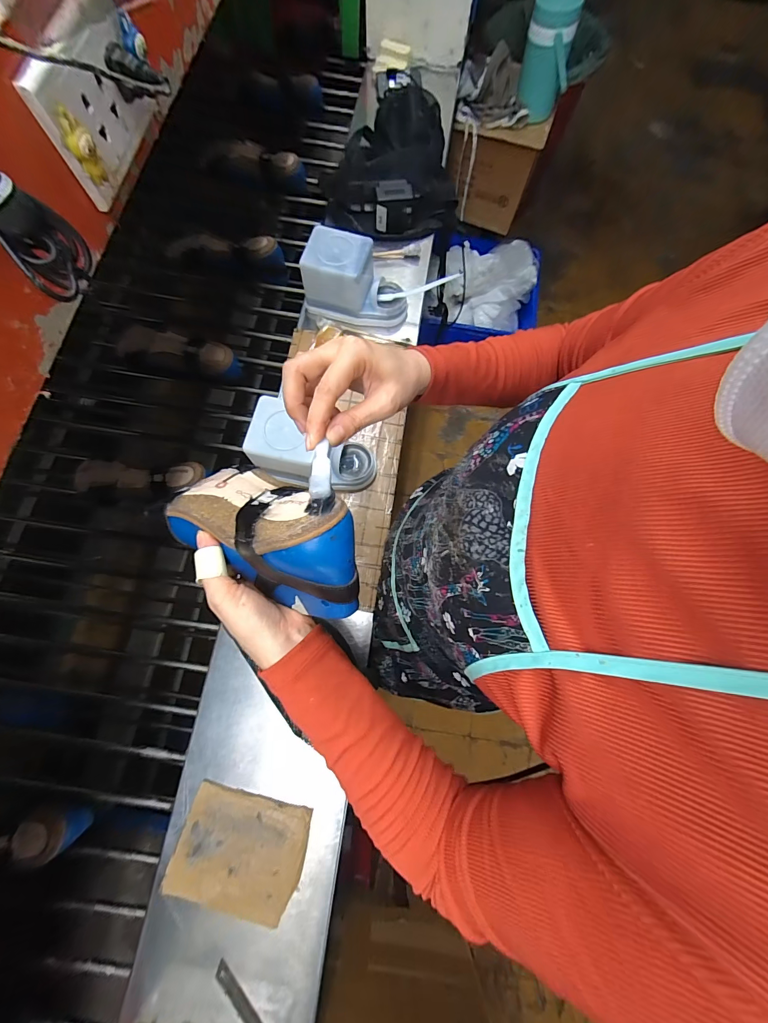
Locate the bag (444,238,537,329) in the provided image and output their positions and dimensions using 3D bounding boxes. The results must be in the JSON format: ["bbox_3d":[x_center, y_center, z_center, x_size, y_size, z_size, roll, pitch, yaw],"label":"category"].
[{"bbox_3d":[0.394,-0.834,1.350,0.338,0.130,0.341,1,75,-1],"label":"bag"}]

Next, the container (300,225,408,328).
[{"bbox_3d":[-0.050,-0.431,0.672,0.191,0.105,0.105,7,75,0],"label":"container"}]

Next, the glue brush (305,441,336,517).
[{"bbox_3d":[-0.043,-0.025,0.242,0.018,0.017,0.063,-5,48,-3],"label":"glue brush"}]

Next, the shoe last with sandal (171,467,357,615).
[{"bbox_3d":[-0.090,0.016,0.276,0.169,0.073,0.080,22,74,29],"label":"shoe last with sandal"}]

